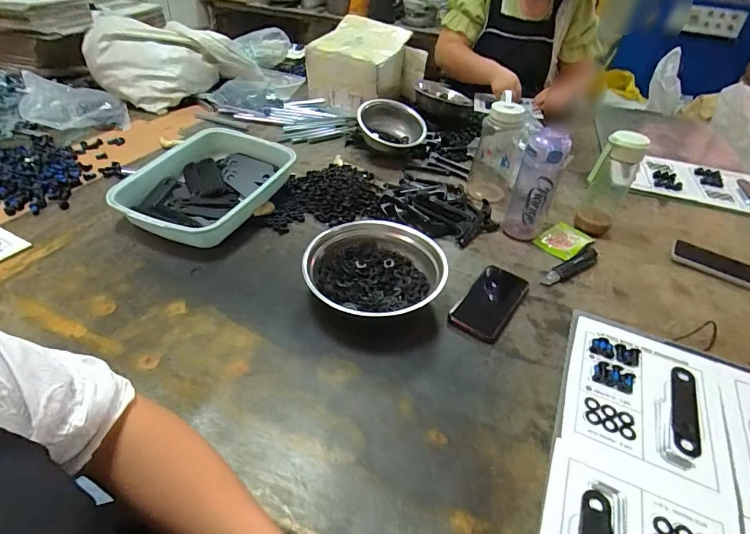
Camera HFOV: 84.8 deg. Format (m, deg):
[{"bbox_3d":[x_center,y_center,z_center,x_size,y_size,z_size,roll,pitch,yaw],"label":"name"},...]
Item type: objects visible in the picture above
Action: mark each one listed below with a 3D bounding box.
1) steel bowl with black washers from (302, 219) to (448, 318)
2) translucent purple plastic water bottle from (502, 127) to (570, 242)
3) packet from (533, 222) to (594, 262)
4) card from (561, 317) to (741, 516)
[{"bbox_3d":[0.001,0.011,0.659,0.208,0.069,0.220,3,40,-3],"label":"steel bowl with black washers"},{"bbox_3d":[0.304,-0.155,0.778,0.074,0.204,0.080,20,42,17],"label":"translucent purple plastic water bottle"},{"bbox_3d":[0.378,-0.054,0.819,0.101,0.012,0.078,-27,50,-33],"label":"packet"},{"bbox_3d":[0.354,0.174,0.541,0.182,0.018,0.221,20,42,17],"label":"card"}]

